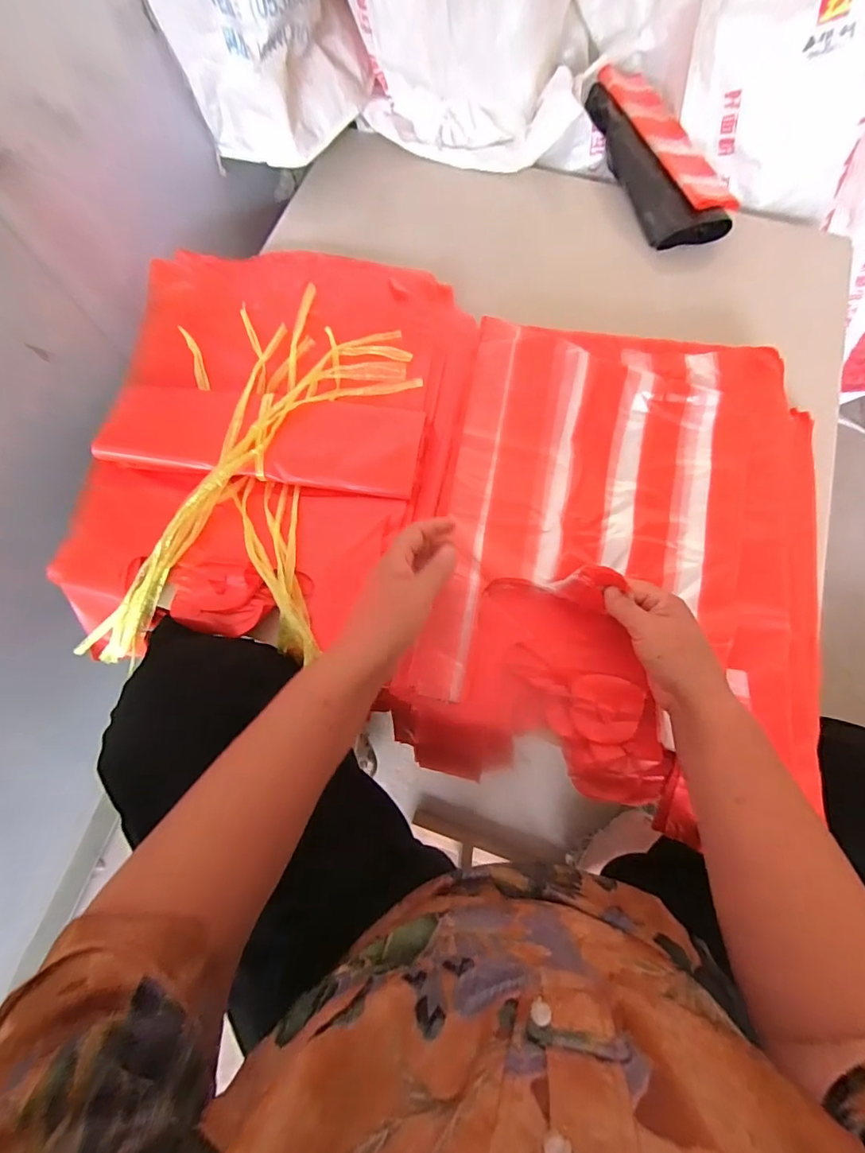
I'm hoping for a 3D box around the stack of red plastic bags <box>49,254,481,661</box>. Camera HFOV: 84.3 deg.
[{"bbox_3d":[-0.181,-0.158,0.559,0.401,0.058,0.519,9,72,4],"label":"stack of red plastic bags"}]

